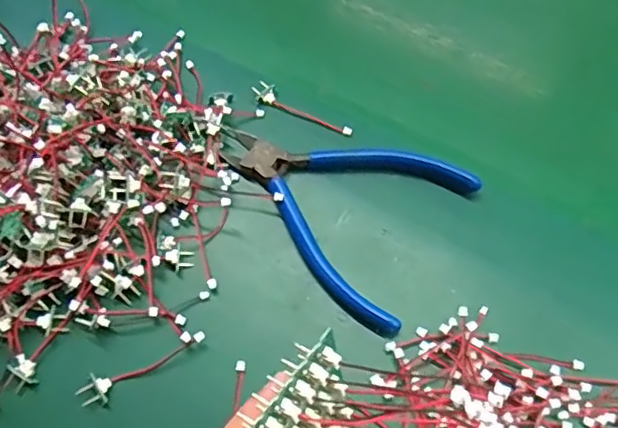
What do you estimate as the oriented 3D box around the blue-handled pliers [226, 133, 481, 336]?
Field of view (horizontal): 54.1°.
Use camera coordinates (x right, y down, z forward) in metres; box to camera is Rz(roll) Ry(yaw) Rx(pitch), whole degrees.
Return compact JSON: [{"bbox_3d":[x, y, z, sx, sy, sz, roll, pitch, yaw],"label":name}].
[{"bbox_3d":[0.011,-0.012,0.347,0.140,0.015,0.109,29,66,15],"label":"blue-handled pliers"}]

